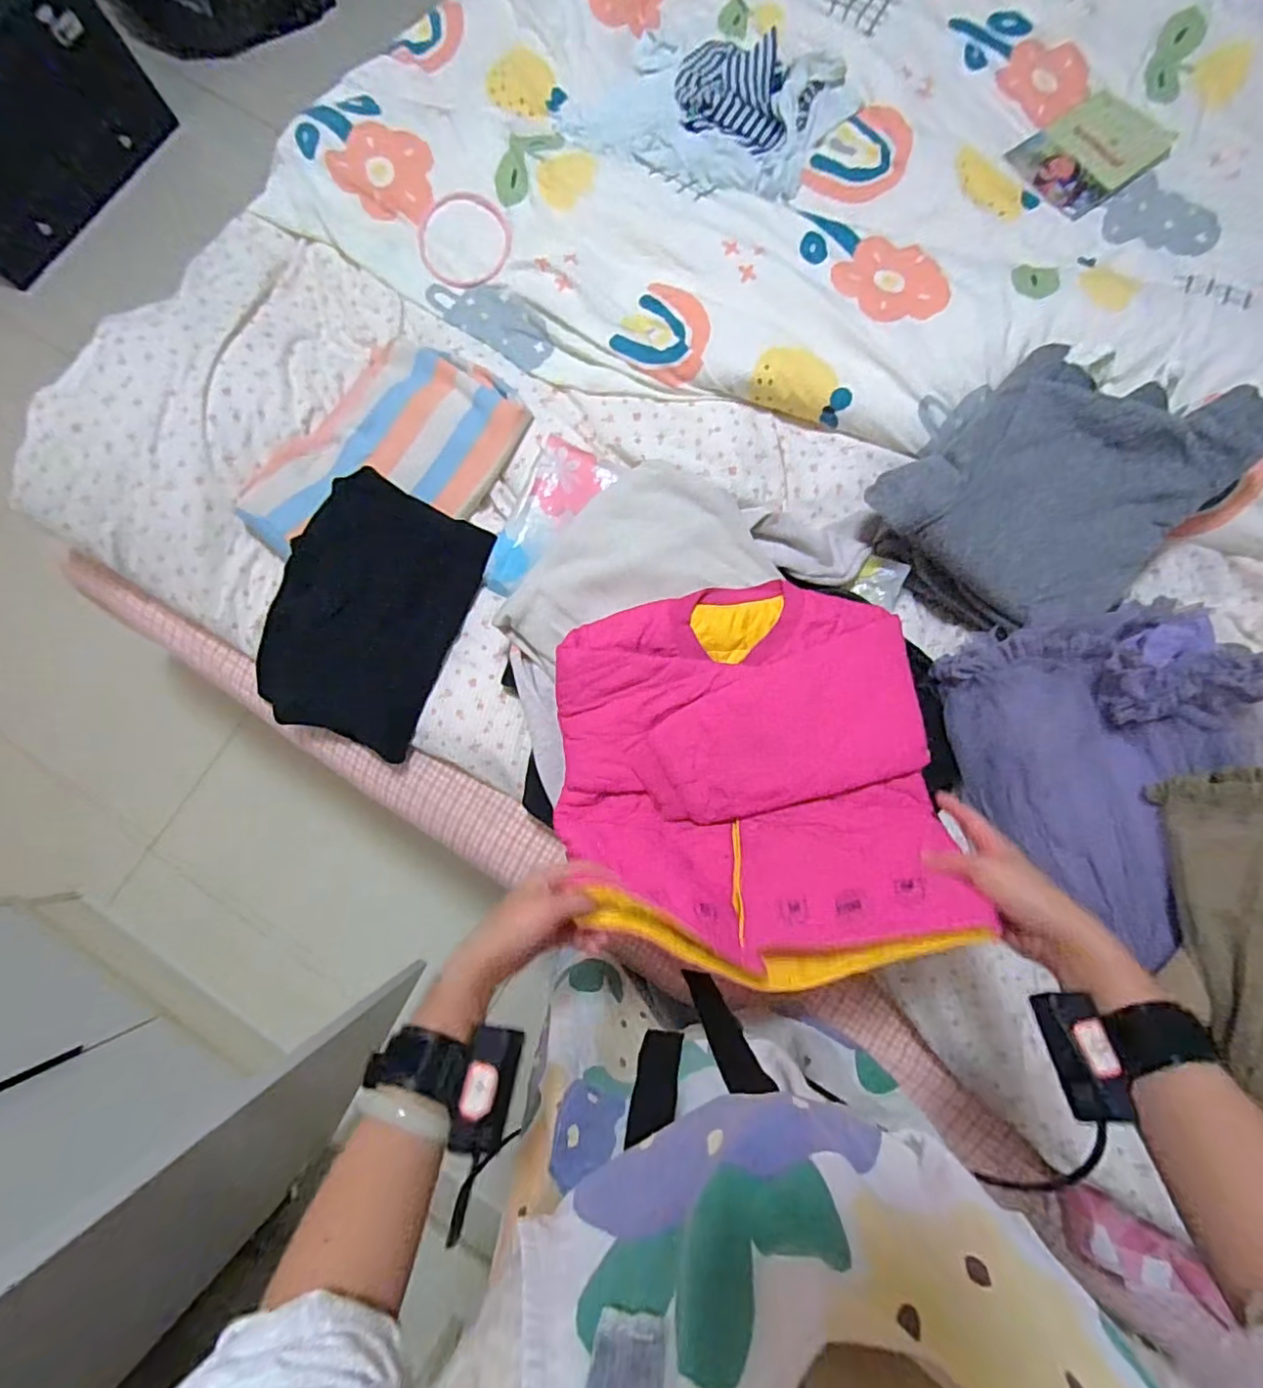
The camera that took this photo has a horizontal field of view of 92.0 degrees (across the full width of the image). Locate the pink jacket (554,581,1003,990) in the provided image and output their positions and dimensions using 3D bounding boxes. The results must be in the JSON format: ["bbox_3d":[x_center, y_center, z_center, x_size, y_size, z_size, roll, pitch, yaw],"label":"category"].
[{"bbox_3d":[0.112,0.062,0.572,0.356,0.171,0.356,-7,81,0],"label":"pink jacket"}]

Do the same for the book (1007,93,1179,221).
[{"bbox_3d":[0.660,-0.779,0.874,0.197,0.018,0.140,-35,82,-4],"label":"book"}]

